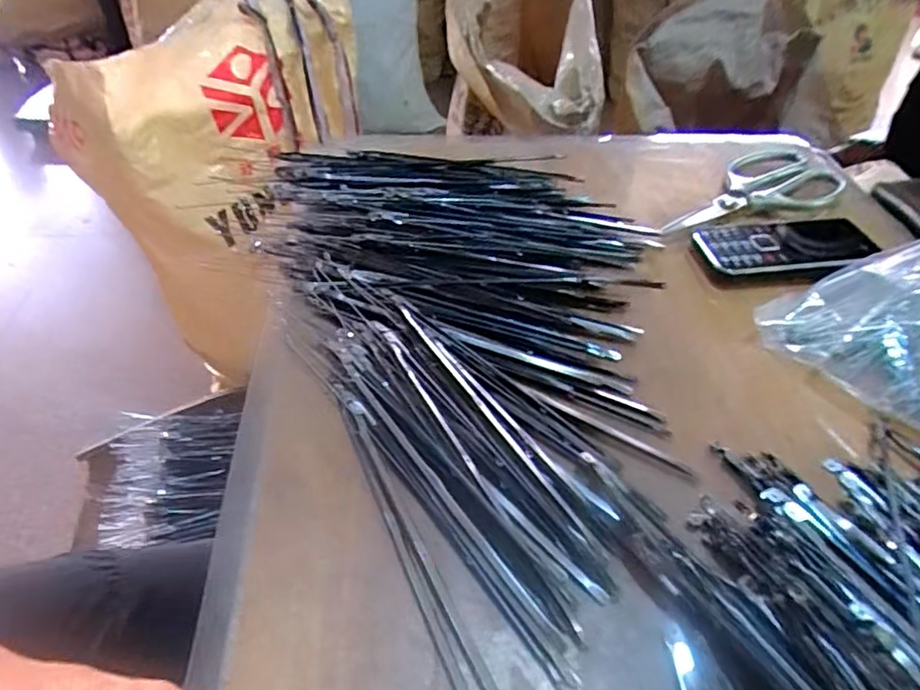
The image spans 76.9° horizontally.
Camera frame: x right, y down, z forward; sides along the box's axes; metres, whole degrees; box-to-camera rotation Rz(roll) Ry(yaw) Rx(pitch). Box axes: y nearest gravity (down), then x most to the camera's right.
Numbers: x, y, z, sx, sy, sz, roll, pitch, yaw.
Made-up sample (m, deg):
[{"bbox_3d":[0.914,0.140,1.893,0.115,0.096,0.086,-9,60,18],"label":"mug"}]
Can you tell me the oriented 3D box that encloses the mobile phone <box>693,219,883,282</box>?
[{"bbox_3d":[0.236,-0.068,0.412,0.121,0.014,0.053,-4,47,-5],"label":"mobile phone"}]

